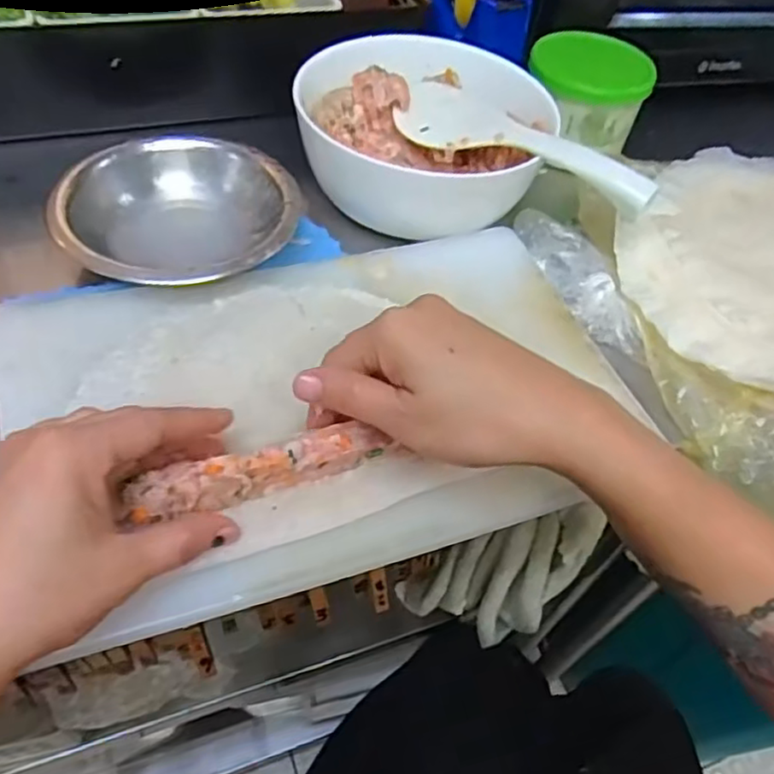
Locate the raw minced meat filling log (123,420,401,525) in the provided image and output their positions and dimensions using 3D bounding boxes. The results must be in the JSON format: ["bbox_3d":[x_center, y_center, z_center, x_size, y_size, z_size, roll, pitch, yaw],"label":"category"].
[{"bbox_3d":[-0.061,0.040,0.313,0.122,0.023,0.020,-12,55,-21],"label":"raw minced meat filling log"}]

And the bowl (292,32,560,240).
[{"bbox_3d":[0.027,-0.195,0.474,0.175,0.066,0.168,3,53,-3],"label":"bowl"}]

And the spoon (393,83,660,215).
[{"bbox_3d":[0.088,-0.165,0.441,0.193,0.023,0.062,37,59,21],"label":"spoon"}]

